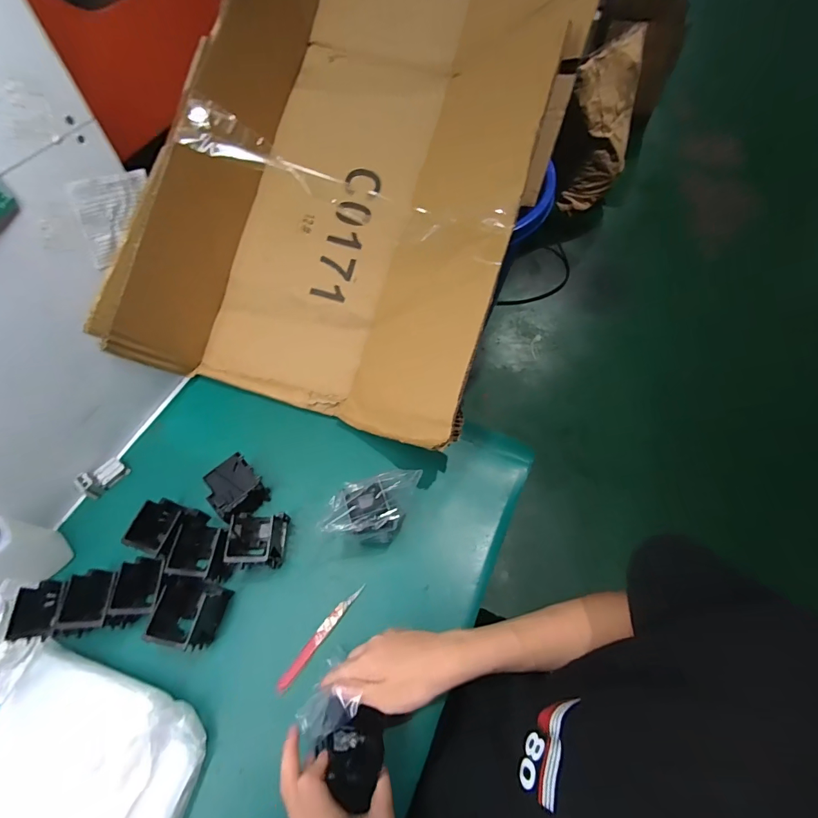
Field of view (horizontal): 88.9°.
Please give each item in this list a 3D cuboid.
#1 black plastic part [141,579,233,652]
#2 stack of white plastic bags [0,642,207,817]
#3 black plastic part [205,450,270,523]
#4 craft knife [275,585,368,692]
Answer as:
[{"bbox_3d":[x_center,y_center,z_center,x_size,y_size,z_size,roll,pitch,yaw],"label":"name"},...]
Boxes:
[{"bbox_3d":[-0.269,0.252,0.518,0.064,0.070,0.078,13,61,6],"label":"black plastic part"},{"bbox_3d":[-0.360,0.403,0.424,0.241,0.078,0.227,13,61,7],"label":"stack of white plastic bags"},{"bbox_3d":[-0.243,0.118,0.596,0.073,0.062,0.069,41,68,20],"label":"black plastic part"},{"bbox_3d":[-0.111,0.283,0.524,0.015,0.006,0.145,34,66,17],"label":"craft knife"}]

